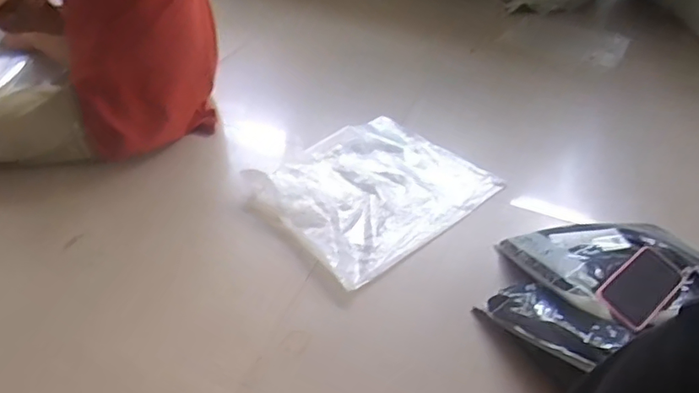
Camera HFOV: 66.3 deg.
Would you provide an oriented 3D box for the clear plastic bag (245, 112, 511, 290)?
[{"bbox_3d":[0.051,-0.033,1.177,0.482,0.029,0.373,-29,50,-35],"label":"clear plastic bag"}]

